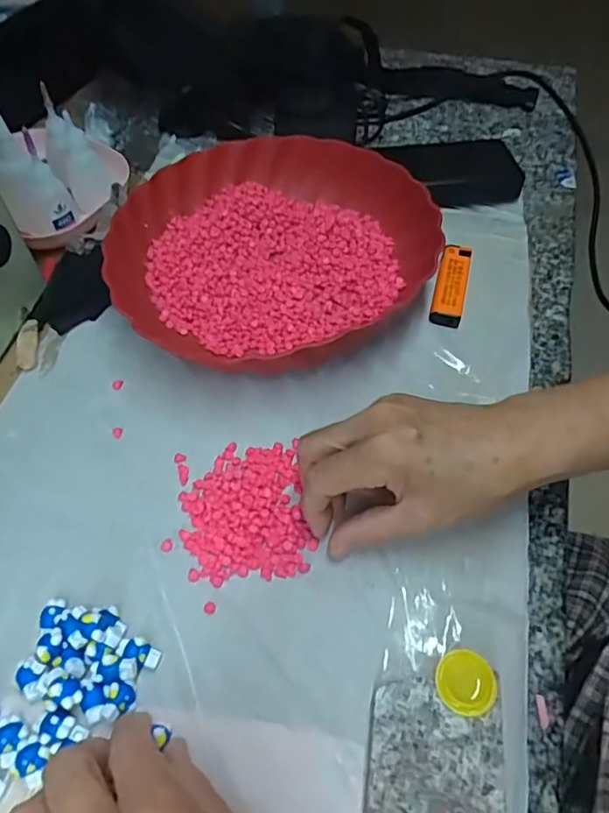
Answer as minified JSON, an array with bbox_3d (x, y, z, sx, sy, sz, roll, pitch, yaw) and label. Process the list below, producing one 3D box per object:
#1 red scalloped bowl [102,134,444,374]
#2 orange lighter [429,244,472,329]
[{"bbox_3d":[-0.023,-0.120,0.434,0.237,0.045,0.231,5,56,4],"label":"red scalloped bowl"},{"bbox_3d":[0.113,-0.095,0.435,0.023,0.011,0.083,13,57,10],"label":"orange lighter"}]

